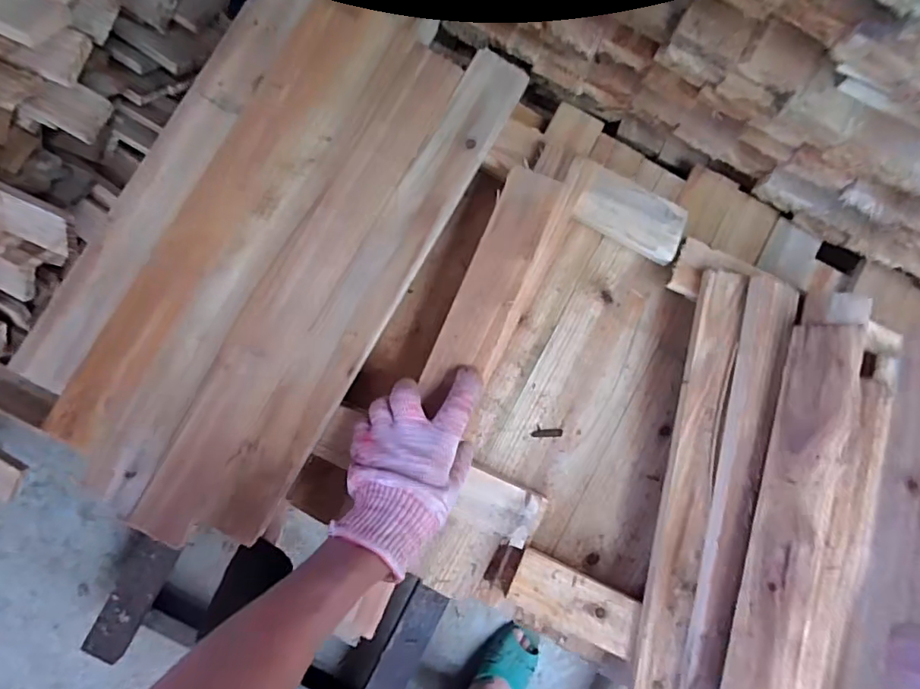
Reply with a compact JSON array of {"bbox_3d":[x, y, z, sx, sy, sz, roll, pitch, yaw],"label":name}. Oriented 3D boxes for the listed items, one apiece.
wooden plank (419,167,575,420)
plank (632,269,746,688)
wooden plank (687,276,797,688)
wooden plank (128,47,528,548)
[{"bbox_3d":[0.032,-0.052,0.492,0.064,0.021,0.230,27,85,0],"label":"wooden plank"},{"bbox_3d":[0.207,0.204,0.496,0.042,0.019,0.551,11,86,-1],"label":"plank"},{"bbox_3d":[0.245,0.192,0.482,0.047,0.017,0.513,13,86,-1],"label":"wooden plank"},{"bbox_3d":[-0.114,-0.051,0.484,0.106,0.014,0.513,30,85,0],"label":"wooden plank"}]

